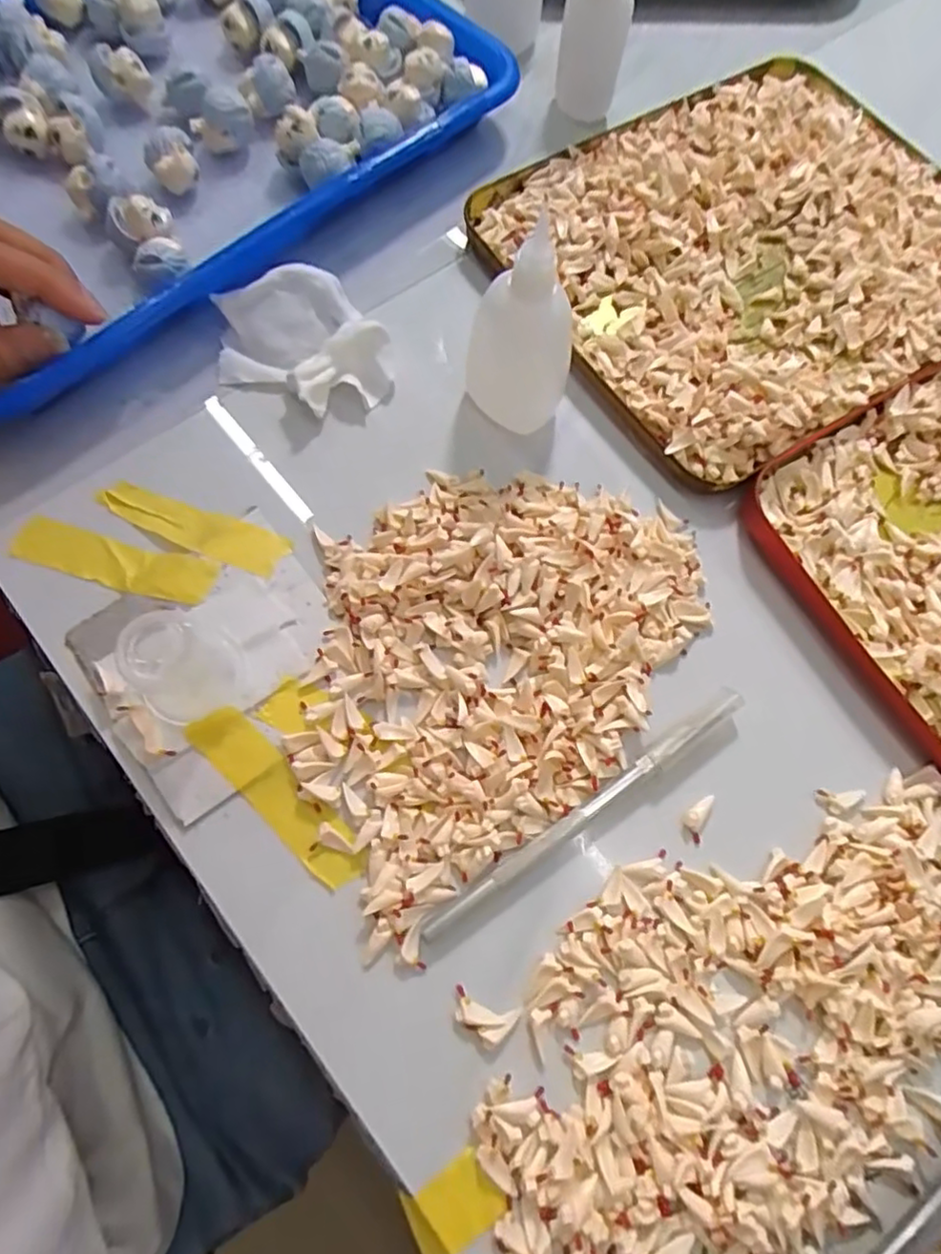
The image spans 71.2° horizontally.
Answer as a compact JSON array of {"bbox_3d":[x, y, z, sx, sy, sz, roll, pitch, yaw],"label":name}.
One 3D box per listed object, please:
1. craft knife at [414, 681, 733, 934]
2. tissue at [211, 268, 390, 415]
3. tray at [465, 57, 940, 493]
[{"bbox_3d":[0.045,0.068,0.242,0.144,0.006,0.009,-34,76,-12],"label":"craft knife"},{"bbox_3d":[-0.078,-0.126,0.299,0.068,0.024,0.070,-28,74,-10],"label":"tissue"},{"bbox_3d":[0.143,-0.194,0.330,0.234,0.018,0.196,-33,75,-12],"label":"tray"}]

